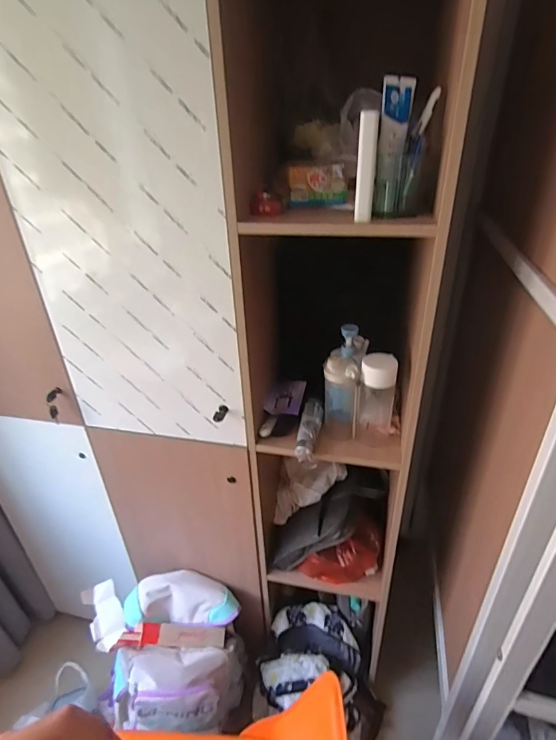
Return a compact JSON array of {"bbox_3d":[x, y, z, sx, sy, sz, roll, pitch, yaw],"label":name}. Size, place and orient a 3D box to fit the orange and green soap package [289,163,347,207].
[{"bbox_3d":[0.077,-0.352,0.783,0.110,0.068,0.020,-4,30,-3],"label":"orange and green soap package"}]

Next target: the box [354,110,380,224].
[{"bbox_3d":[0.135,-0.308,0.629,0.028,0.149,0.018,3,31,9],"label":"box"}]

